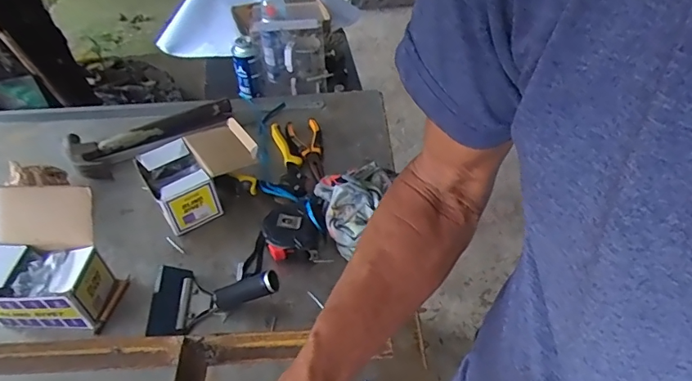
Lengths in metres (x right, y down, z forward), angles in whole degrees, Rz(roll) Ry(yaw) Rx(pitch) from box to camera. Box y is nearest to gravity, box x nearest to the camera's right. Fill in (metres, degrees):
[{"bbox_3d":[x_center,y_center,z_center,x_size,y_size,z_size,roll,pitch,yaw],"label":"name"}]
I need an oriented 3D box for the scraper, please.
[{"bbox_3d":[-0.180,0.140,0.642,0.196,0.052,0.094,-14,45,15],"label":"scraper"}]

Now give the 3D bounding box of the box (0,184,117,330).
[{"bbox_3d":[-0.385,0.091,0.623,0.134,0.145,0.140,-2,47,-1],"label":"box"}]

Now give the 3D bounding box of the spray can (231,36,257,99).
[{"bbox_3d":[-0.234,-0.283,1.143,0.067,0.133,0.067,-13,48,-11],"label":"spray can"}]

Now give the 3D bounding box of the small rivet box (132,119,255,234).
[{"bbox_3d":[-0.224,-0.029,0.758,0.170,0.074,0.119,-28,53,-23],"label":"small rivet box"}]

